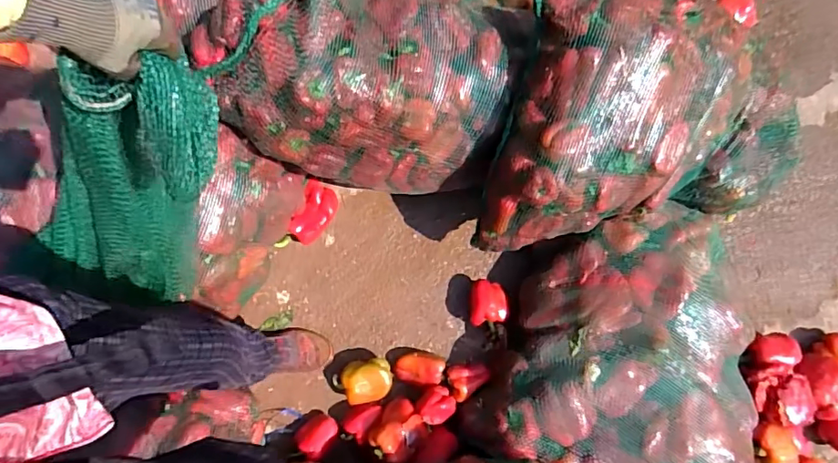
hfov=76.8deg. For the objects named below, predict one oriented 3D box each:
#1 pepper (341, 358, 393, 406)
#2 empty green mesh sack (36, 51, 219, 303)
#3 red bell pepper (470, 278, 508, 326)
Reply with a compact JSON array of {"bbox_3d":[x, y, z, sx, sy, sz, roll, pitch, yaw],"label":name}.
[{"bbox_3d":[-0.110,0.317,1.122,0.110,0.063,0.086,-11,80,1],"label":"pepper"},{"bbox_3d":[-0.354,-0.039,0.651,0.164,0.458,0.145,-15,77,-34],"label":"empty green mesh sack"},{"bbox_3d":[0.150,0.154,1.140,0.082,0.082,0.101,4,81,4],"label":"red bell pepper"}]

